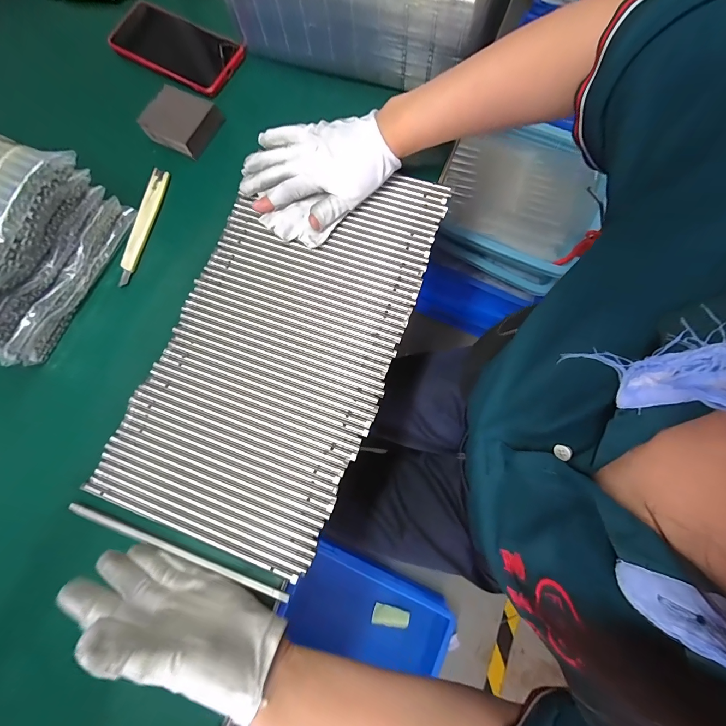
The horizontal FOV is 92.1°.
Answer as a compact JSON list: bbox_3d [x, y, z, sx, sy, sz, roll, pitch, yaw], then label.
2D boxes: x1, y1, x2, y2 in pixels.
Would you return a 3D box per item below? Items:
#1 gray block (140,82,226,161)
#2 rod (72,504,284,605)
[{"bbox_3d":[-0.212,-0.281,0.409,0.067,0.025,0.067,27,79,7],"label":"gray block"},{"bbox_3d":[-0.170,0.170,0.318,0.219,0.011,0.008,18,78,5],"label":"rod"}]

